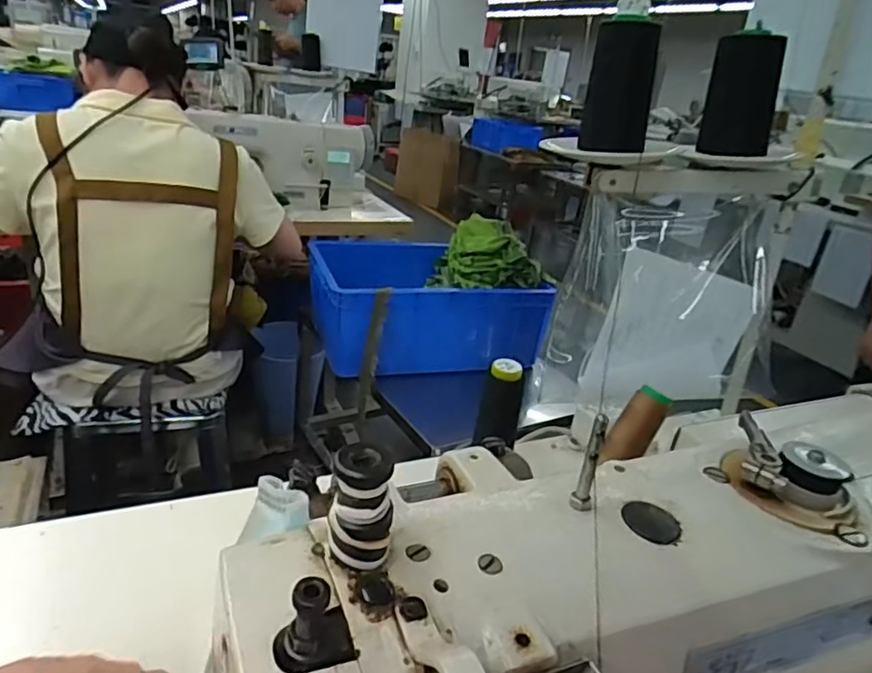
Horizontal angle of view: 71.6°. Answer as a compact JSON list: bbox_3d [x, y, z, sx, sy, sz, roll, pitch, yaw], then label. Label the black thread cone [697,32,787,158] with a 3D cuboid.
[{"bbox_3d":[0.281,-0.220,0.553,0.066,0.102,0.058,17,26,20],"label":"black thread cone"}]

